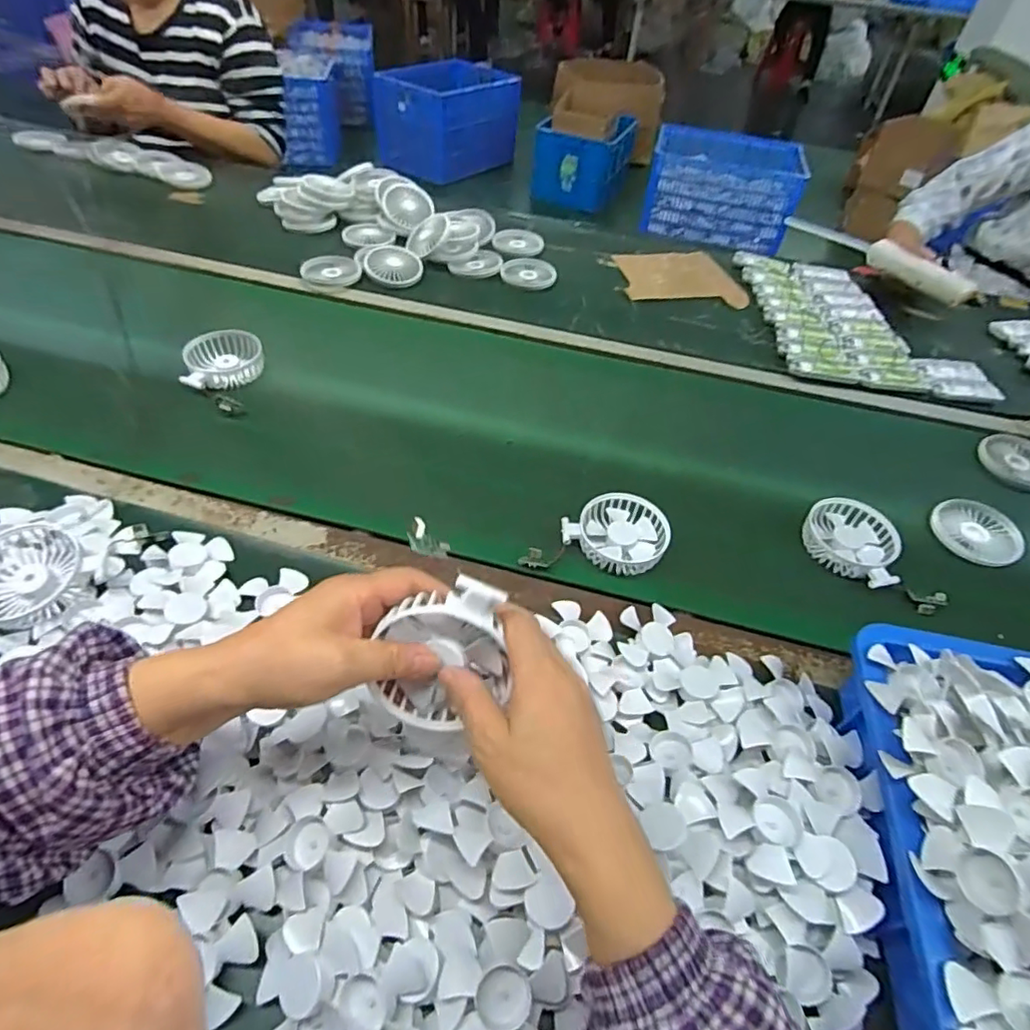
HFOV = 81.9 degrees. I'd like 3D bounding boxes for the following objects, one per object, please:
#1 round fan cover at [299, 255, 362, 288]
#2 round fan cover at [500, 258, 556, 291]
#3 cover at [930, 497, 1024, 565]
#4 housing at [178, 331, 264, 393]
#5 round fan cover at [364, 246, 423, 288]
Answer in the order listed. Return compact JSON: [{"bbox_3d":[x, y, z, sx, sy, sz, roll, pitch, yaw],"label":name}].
[{"bbox_3d":[-0.284,-0.374,0.919,0.087,0.021,0.081,3,48,-3],"label":"round fan cover"},{"bbox_3d":[0.024,-0.396,0.973,0.081,0.014,0.086,3,48,-3],"label":"round fan cover"},{"bbox_3d":[0.506,0.018,0.650,0.090,0.010,0.087,3,48,-3],"label":"cover"},{"bbox_3d":[-0.361,-0.191,0.739,0.088,0.032,0.083,-12,50,-16],"label":"housing"},{"bbox_3d":[-0.190,-0.388,0.925,0.083,0.027,0.093,-9,49,-13],"label":"round fan cover"}]

